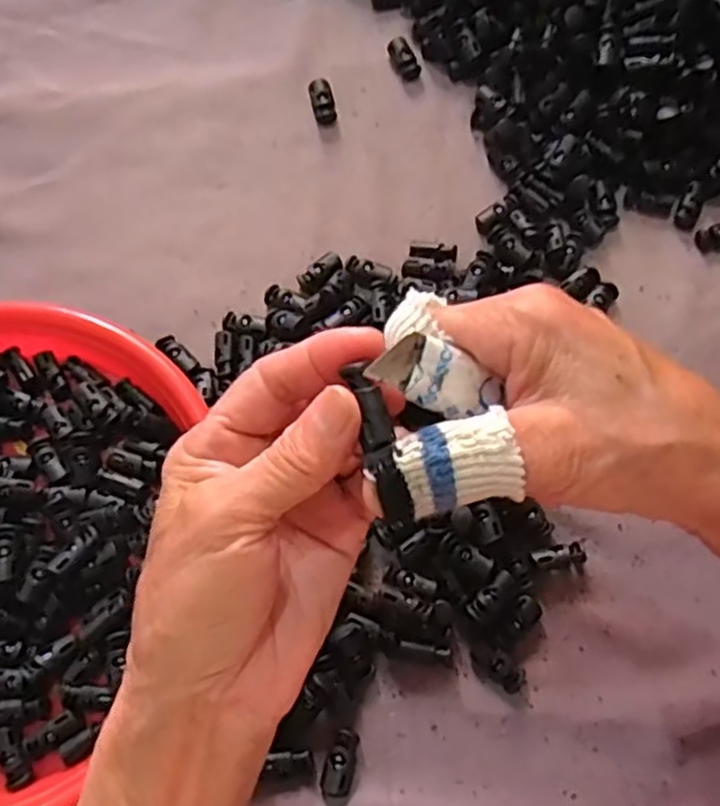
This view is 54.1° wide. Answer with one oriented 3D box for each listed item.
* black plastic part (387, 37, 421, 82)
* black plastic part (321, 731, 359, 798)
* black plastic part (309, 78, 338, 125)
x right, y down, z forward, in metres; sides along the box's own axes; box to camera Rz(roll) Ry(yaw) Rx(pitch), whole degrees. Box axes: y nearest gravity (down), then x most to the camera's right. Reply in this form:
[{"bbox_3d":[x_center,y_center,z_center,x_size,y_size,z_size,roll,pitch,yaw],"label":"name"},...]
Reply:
[{"bbox_3d":[0.028,-0.223,0.453,0.016,0.008,0.033,-19,74,-4],"label":"black plastic part"},{"bbox_3d":[-0.009,0.169,0.331,0.014,0.005,0.029,12,74,5],"label":"black plastic part"},{"bbox_3d":[-0.023,-0.191,0.444,0.014,0.008,0.032,-13,73,-3],"label":"black plastic part"}]

